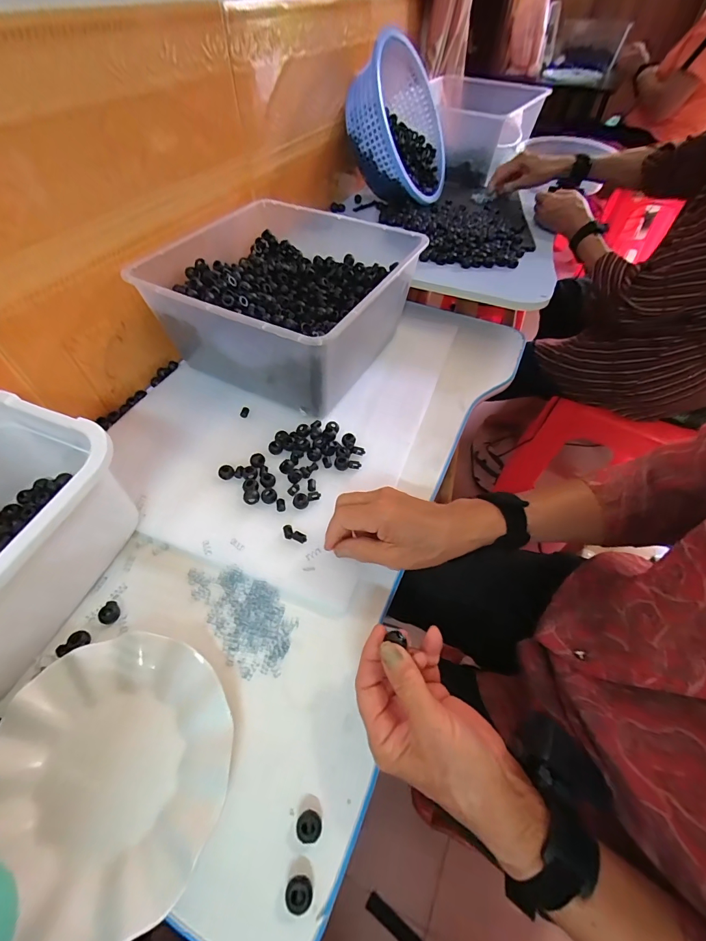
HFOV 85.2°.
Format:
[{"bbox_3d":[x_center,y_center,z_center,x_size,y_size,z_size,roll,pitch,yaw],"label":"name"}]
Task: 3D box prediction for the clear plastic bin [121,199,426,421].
[{"bbox_3d":[-0.086,-0.250,0.567,0.295,0.142,0.325,23,55,16],"label":"clear plastic bin"}]

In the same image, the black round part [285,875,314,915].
[{"bbox_3d":[-0.036,0.281,0.254,0.018,0.013,0.016,15,54,10],"label":"black round part"}]

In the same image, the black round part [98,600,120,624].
[{"bbox_3d":[-0.232,0.136,0.366,0.018,0.008,0.019,1,52,-1],"label":"black round part"}]

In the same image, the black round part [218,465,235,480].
[{"bbox_3d":[-0.149,0.002,0.454,0.016,0.007,0.017,1,52,-1],"label":"black round part"}]

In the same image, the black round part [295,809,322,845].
[{"bbox_3d":[-0.031,0.255,0.275,0.018,0.012,0.017,1,52,-1],"label":"black round part"}]

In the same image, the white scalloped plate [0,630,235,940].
[{"bbox_3d":[-0.178,0.218,0.288,0.181,0.023,0.163,35,59,23],"label":"white scalloped plate"}]

